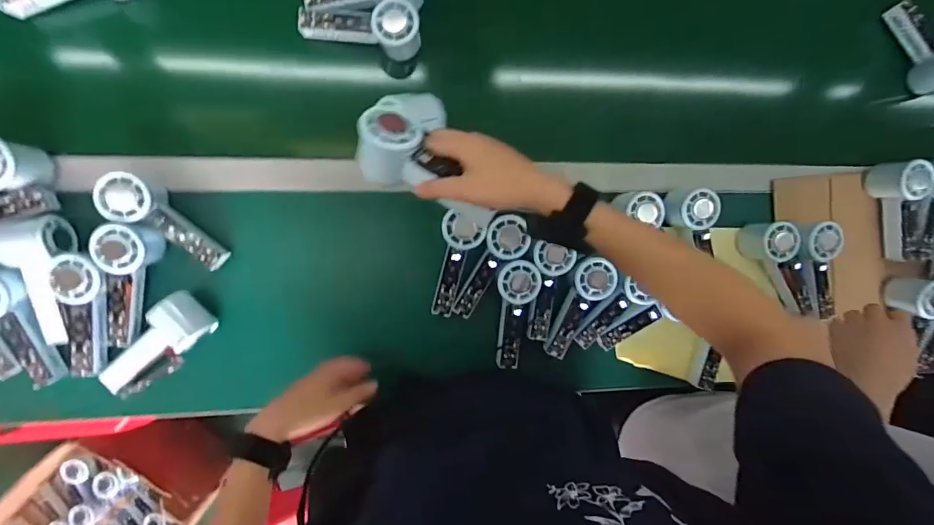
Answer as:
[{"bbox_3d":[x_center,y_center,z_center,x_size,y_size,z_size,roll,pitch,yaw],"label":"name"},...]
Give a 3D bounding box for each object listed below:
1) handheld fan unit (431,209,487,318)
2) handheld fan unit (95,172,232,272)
[{"bbox_3d":[-0.015,0.003,0.586,0.054,0.018,0.141,11,107,-8],"label":"handheld fan unit"},{"bbox_3d":[-0.372,-0.050,0.548,0.154,0.050,0.051,41,87,-24],"label":"handheld fan unit"}]

